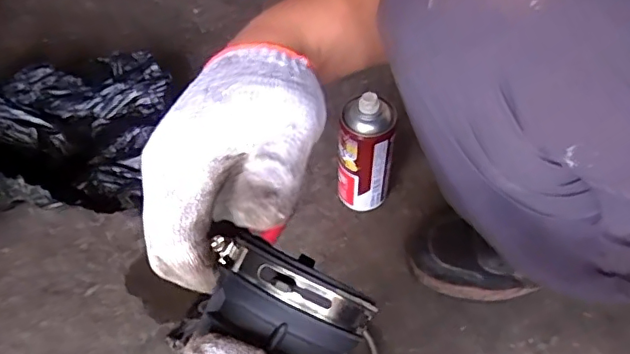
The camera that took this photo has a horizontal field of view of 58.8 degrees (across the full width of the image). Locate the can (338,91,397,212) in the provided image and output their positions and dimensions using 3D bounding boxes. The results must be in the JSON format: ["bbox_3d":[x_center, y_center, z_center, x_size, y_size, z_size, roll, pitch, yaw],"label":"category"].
[{"bbox_3d":[0.061,-0.019,0.660,0.061,0.178,0.048,6,57,6],"label":"can"}]

